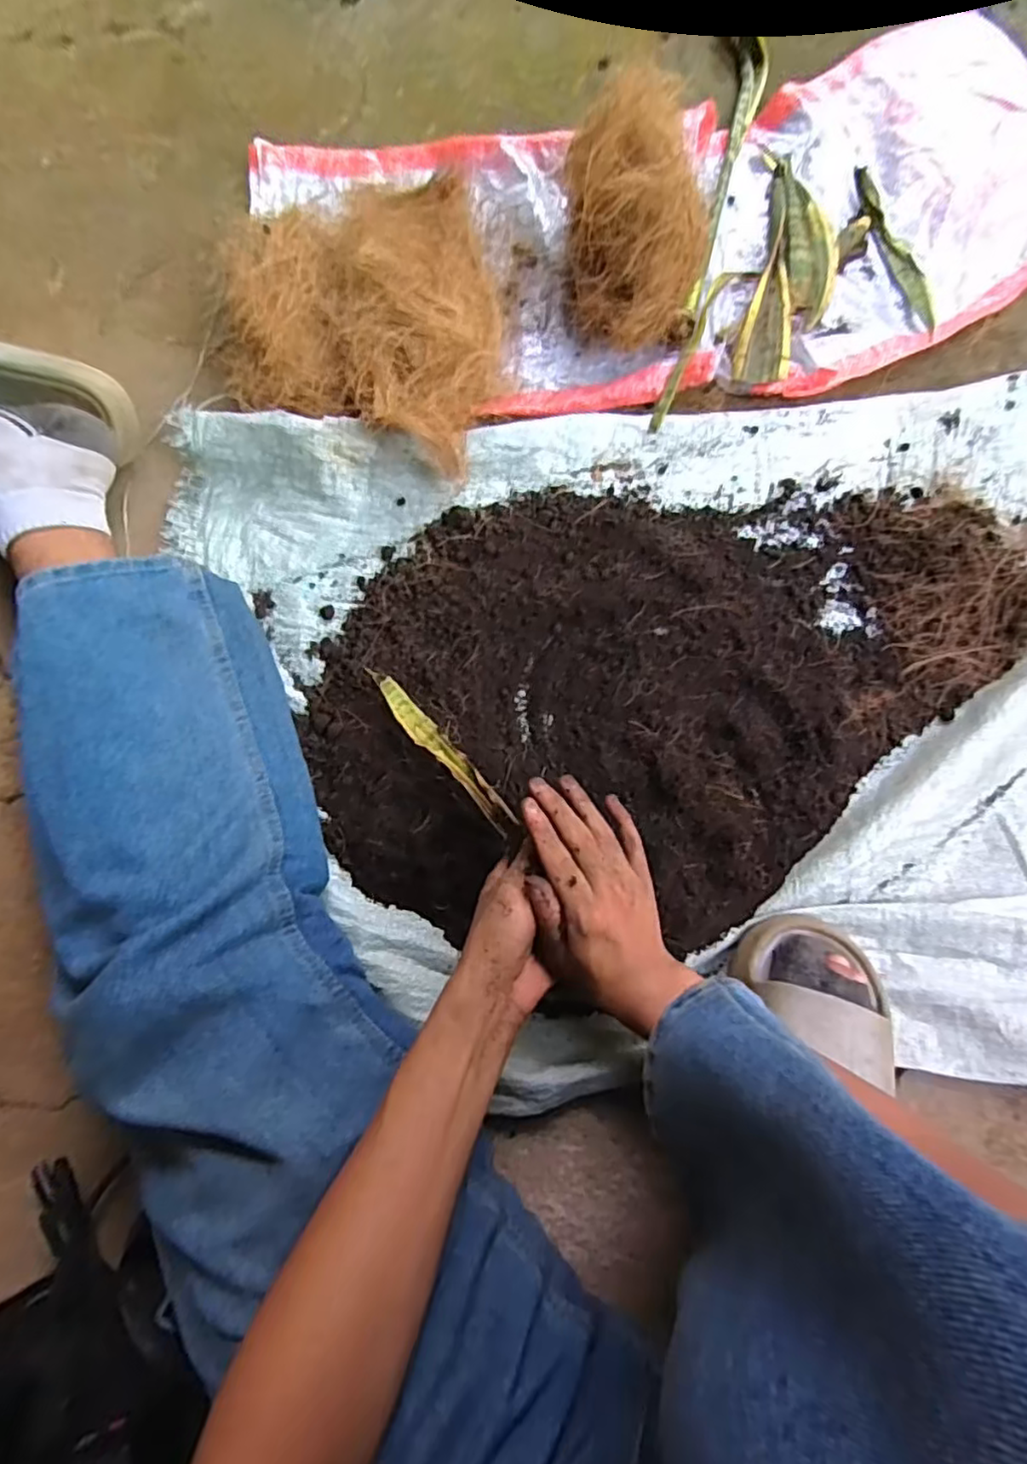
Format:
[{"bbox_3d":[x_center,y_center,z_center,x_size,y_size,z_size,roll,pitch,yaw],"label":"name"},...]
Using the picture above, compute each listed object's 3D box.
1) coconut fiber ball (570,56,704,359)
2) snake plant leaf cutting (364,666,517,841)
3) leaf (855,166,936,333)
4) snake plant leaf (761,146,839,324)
[{"bbox_3d":[0.105,-0.429,0.558,0.114,0.127,0.144,-1,81,0],"label":"coconut fiber ball"},{"bbox_3d":[-0.053,0.012,0.470,0.019,0.016,0.152,-42,77,-8],"label":"snake plant leaf cutting"},{"bbox_3d":[0.362,-0.460,0.621,0.022,0.013,0.190,-16,76,-2],"label":"leaf"},{"bbox_3d":[0.272,-0.476,0.621,0.055,0.011,0.200,-1,76,1],"label":"snake plant leaf"}]

